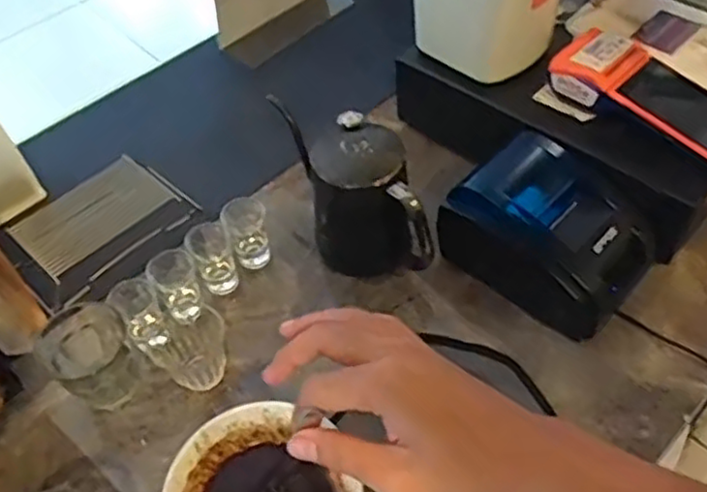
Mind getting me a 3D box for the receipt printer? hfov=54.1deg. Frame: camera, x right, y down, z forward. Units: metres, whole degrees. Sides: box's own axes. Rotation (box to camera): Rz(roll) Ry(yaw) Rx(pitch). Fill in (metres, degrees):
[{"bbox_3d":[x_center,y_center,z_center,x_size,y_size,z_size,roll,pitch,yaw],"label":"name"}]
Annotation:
[{"bbox_3d":[0.192,-0.015,0.680,0.179,0.103,0.126,32,60,27],"label":"receipt printer"}]

